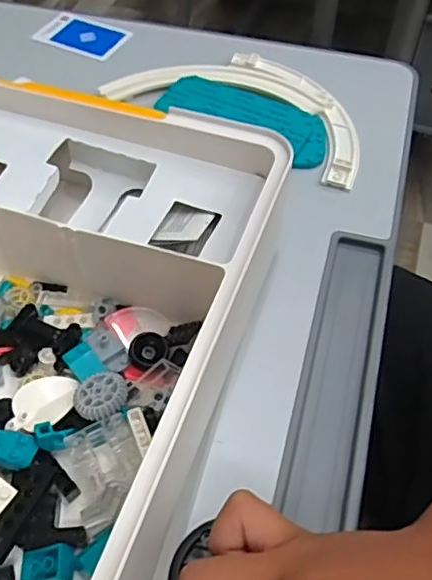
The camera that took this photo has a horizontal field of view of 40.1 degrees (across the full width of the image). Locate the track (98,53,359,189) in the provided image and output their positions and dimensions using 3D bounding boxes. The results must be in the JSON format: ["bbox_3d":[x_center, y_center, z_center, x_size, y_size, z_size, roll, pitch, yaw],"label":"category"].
[{"bbox_3d":[0.030,-0.165,0.509,0.223,0.018,0.117,24,57,16],"label":"track"}]

